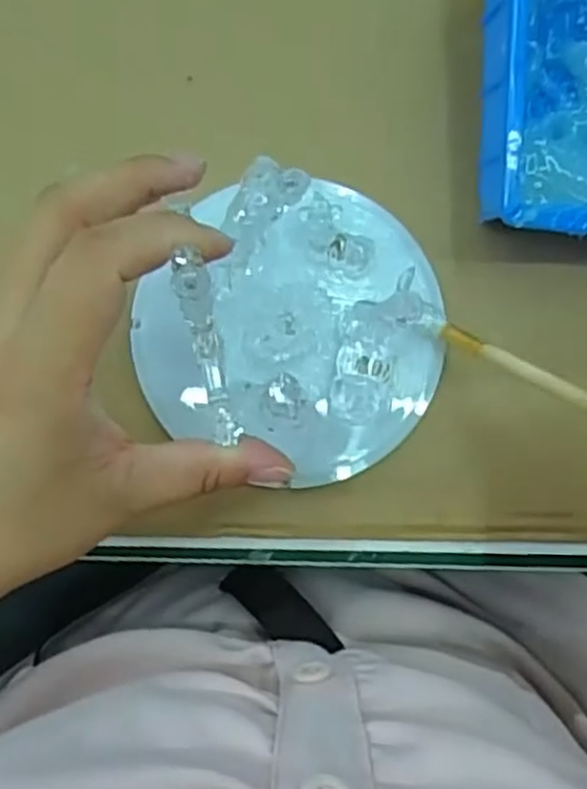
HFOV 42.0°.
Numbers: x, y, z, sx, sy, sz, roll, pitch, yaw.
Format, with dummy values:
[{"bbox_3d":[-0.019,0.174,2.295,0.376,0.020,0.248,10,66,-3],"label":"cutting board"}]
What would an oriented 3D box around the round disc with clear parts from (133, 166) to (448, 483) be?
[{"bbox_3d":[0.005,-0.027,0.312,0.117,0.030,0.114,0,85,-2],"label":"round disc with clear parts"}]

